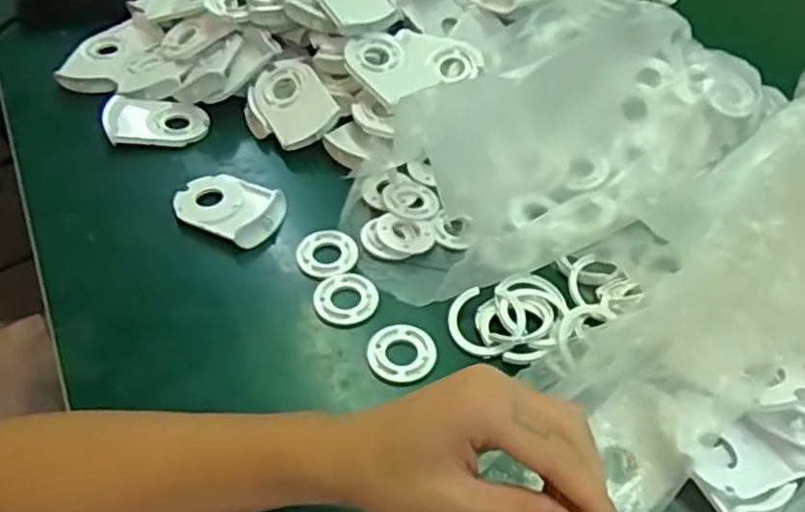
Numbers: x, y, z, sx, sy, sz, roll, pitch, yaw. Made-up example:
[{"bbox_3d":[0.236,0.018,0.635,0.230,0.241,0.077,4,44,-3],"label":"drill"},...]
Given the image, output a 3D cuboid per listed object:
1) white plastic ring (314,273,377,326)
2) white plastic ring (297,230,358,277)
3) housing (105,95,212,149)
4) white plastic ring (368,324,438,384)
[{"bbox_3d":[-0.040,0.030,0.504,0.044,0.004,0.043,1,47,-1],"label":"white plastic ring"},{"bbox_3d":[-0.055,-0.002,0.531,0.043,0.007,0.043,1,47,-1],"label":"white plastic ring"},{"bbox_3d":[-0.212,-0.116,0.619,0.082,0.021,0.054,4,47,2],"label":"housing"},{"bbox_3d":[0.000,0.064,0.471,0.045,0.010,0.039,-11,49,-11],"label":"white plastic ring"}]

